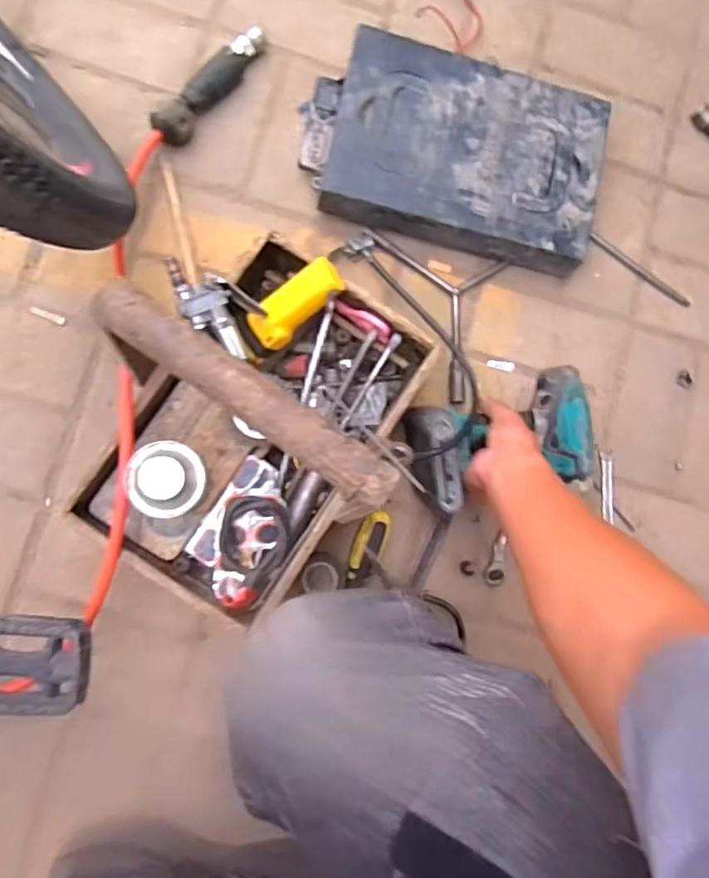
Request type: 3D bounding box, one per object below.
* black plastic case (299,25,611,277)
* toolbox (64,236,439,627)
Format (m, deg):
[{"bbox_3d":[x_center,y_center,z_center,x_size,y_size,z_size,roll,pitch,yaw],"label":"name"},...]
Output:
[{"bbox_3d":[0.116,-0.333,0.692,0.342,0.065,0.208,12,84,-3],"label":"black plastic case"},{"bbox_3d":[-0.087,-0.020,0.533,0.236,0.270,0.349,38,79,-3],"label":"toolbox"}]

